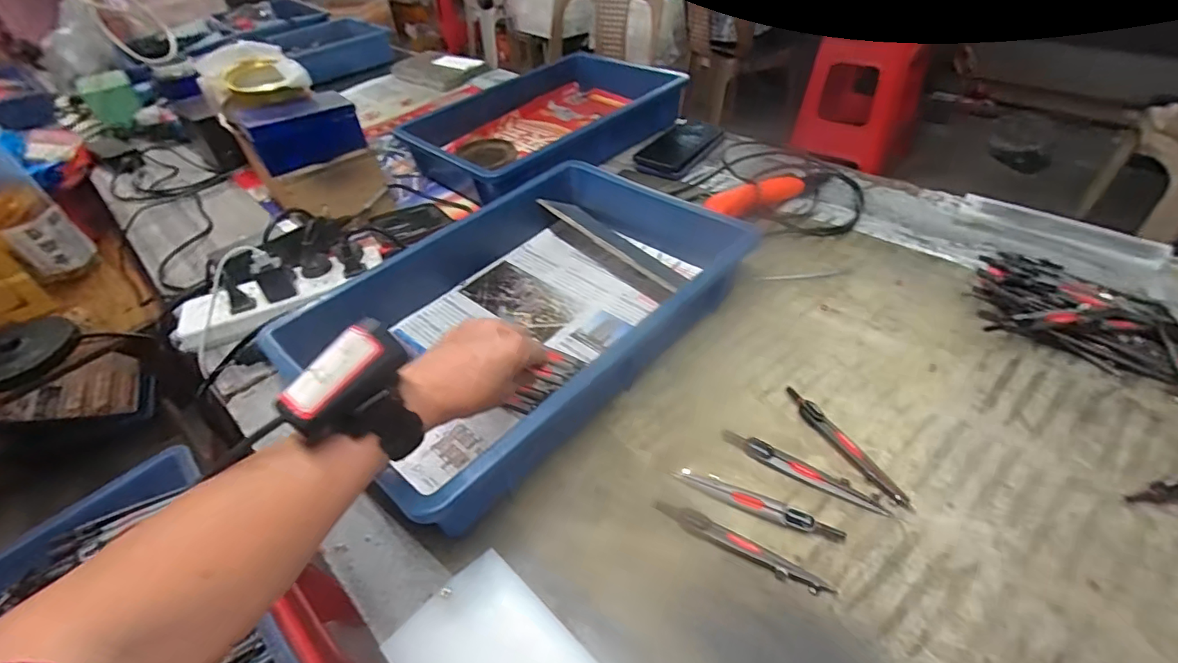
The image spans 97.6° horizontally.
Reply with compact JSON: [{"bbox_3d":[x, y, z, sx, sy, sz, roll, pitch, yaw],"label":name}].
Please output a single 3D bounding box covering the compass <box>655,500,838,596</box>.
[{"bbox_3d":[0.108,0.156,0.376,0.129,0.005,0.018,22,51,27],"label":"compass"}]

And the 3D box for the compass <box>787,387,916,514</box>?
[{"bbox_3d":[0.213,0.092,0.434,0.019,0.009,0.134,-21,45,-14],"label":"compass"}]

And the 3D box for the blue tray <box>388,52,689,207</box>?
[{"bbox_3d":[-0.056,-0.373,0.902,0.474,0.071,0.300,-33,49,-24],"label":"blue tray"}]

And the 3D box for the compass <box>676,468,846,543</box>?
[{"bbox_3d":[0.129,0.136,0.402,0.127,0.013,0.019,19,50,24],"label":"compass"}]

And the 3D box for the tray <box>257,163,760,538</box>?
[{"bbox_3d":[-0.062,-0.028,0.541,0.288,0.075,0.426,31,55,33],"label":"tray"}]

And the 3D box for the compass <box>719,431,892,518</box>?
[{"bbox_3d":[0.172,0.112,0.418,0.130,0.010,0.015,20,50,25],"label":"compass"}]

